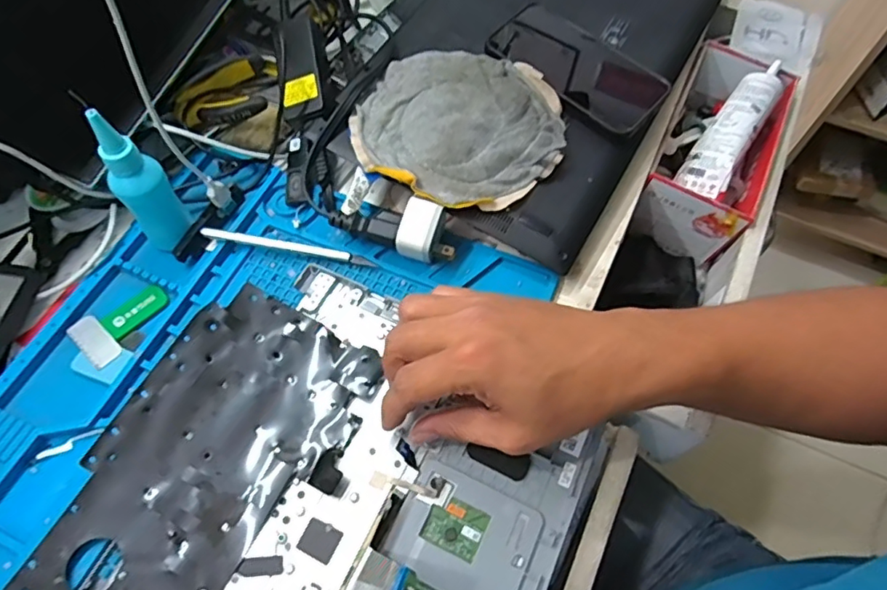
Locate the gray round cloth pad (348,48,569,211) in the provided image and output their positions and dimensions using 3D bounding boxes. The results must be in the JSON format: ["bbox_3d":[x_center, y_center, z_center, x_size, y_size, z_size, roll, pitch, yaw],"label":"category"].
[{"bbox_3d":[0.013,-0.136,0.444,0.157,0.017,0.150,0,63,0],"label":"gray round cloth pad"}]

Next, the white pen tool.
[{"bbox_3d":[-0.117,-0.036,0.426,0.131,0.014,0.007,8,64,5],"label":"white pen tool"}]

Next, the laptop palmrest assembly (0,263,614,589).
[{"bbox_3d":[-0.091,0.160,0.321,0.276,0.021,0.348,24,66,12],"label":"laptop palmrest assembly"}]

